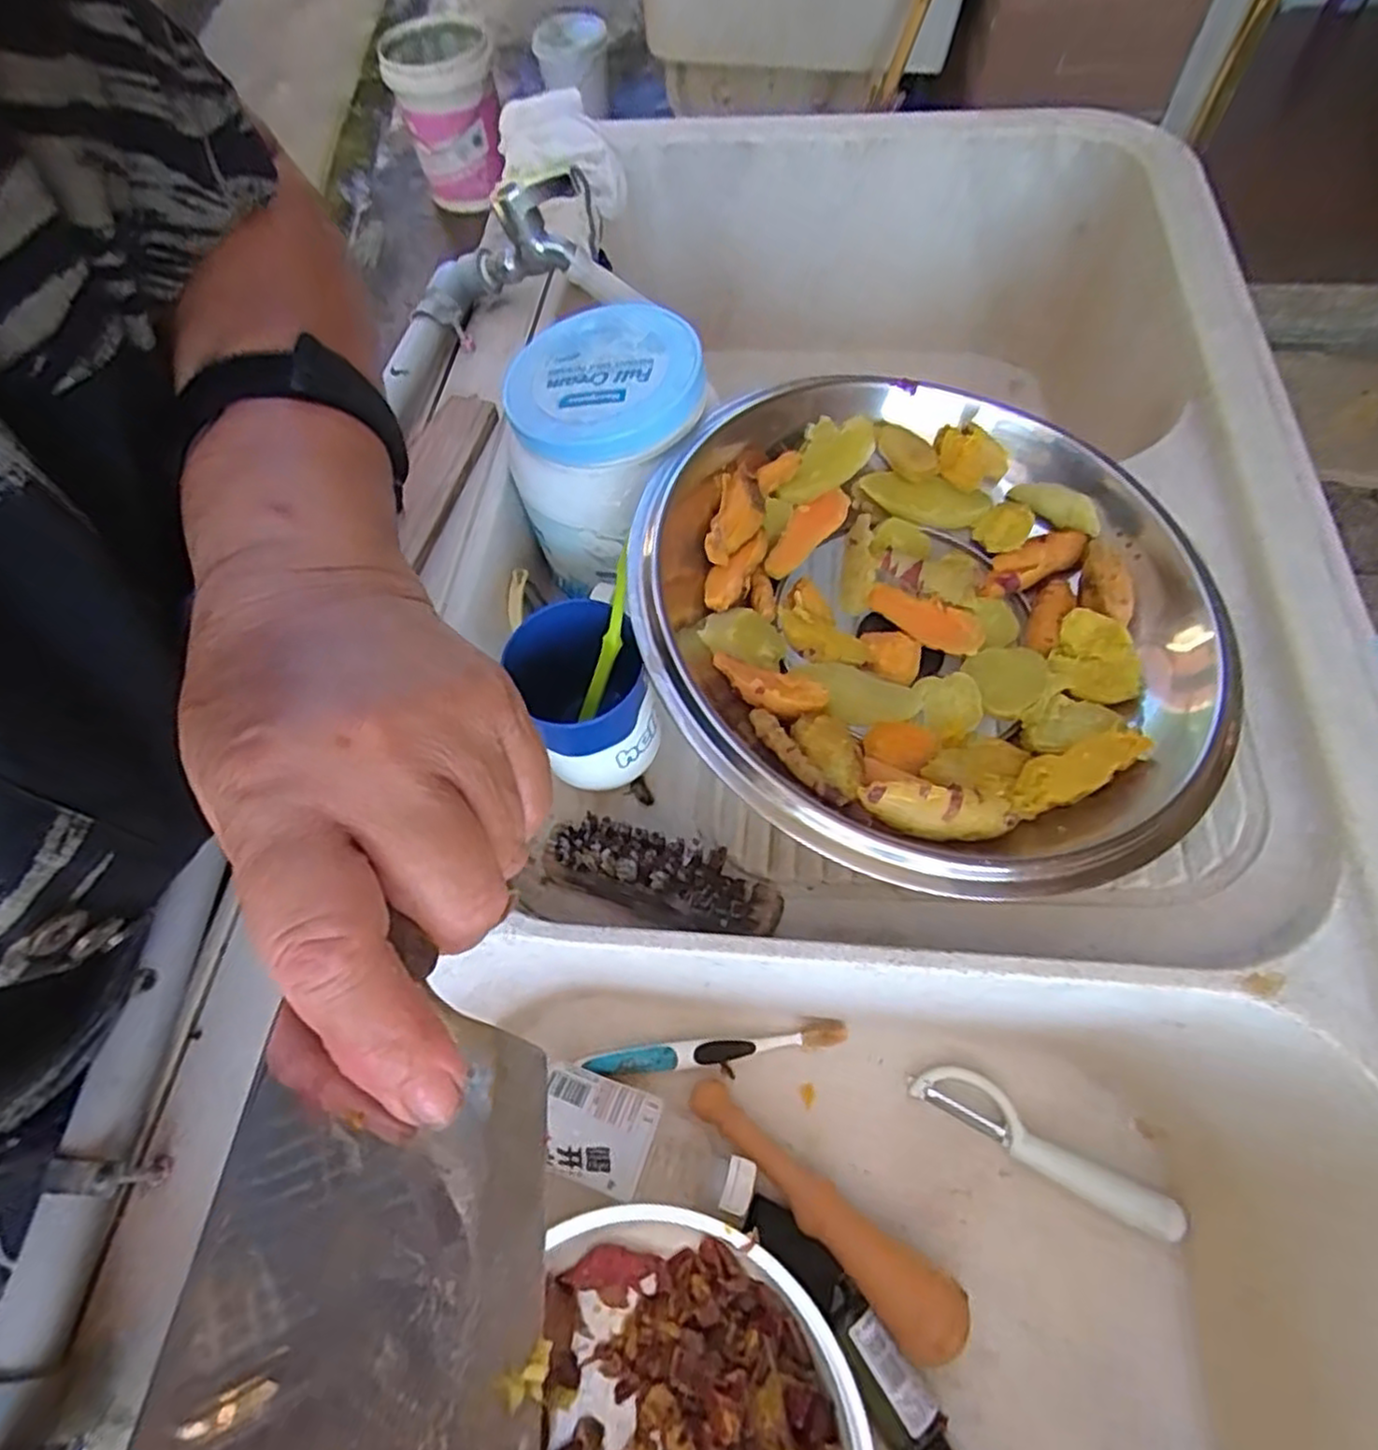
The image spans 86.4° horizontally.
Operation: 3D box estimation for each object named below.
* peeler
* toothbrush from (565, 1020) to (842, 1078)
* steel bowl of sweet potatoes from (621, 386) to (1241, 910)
[{"bbox_3d":[0.217,0.257,0.452,0.157,0.033,0.031,27,67,16],"label":"peeler"},{"bbox_3d":[0.016,0.219,0.493,0.177,0.012,0.018,-7,62,0],"label":"toothbrush"},{"bbox_3d":[0.144,-0.066,0.402,0.332,0.079,0.308,-2,62,3],"label":"steel bowl of sweet potatoes"}]

